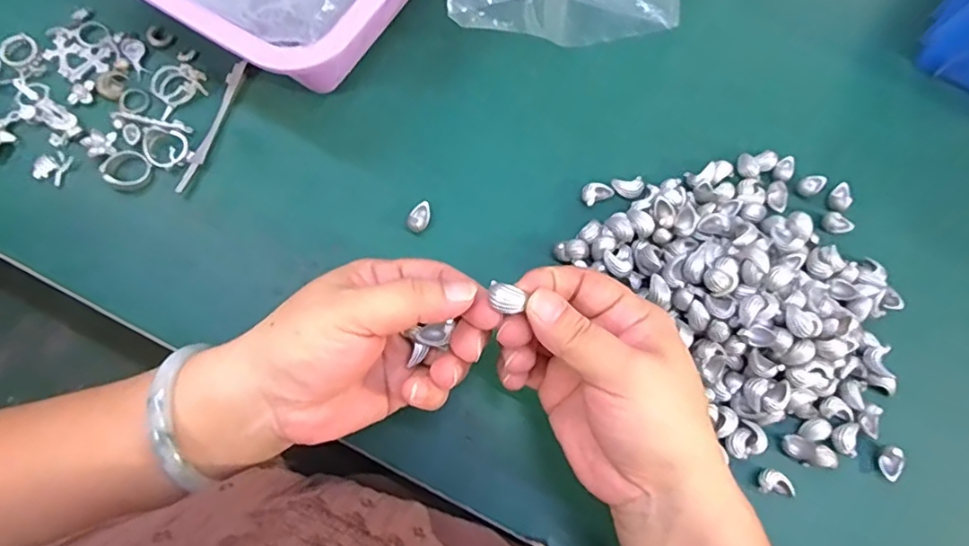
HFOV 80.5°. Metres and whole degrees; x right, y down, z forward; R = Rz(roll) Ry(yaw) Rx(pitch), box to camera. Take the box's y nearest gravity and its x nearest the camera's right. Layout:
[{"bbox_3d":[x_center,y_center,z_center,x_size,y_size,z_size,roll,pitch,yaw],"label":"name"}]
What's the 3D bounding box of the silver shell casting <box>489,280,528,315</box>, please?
[{"bbox_3d":[0.009,0.011,0.250,0.015,0.006,0.011,20,75,4],"label":"silver shell casting"}]

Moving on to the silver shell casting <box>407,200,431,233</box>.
[{"bbox_3d":[-0.040,-0.036,0.359,0.011,0.011,0.021,28,75,6],"label":"silver shell casting"}]

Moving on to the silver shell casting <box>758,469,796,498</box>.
[{"bbox_3d":[0.165,0.119,0.327,0.021,0.013,0.013,5,74,-1],"label":"silver shell casting"}]

